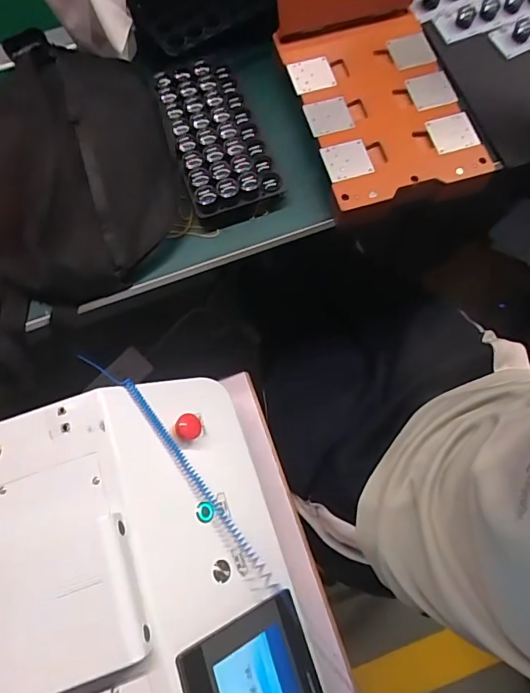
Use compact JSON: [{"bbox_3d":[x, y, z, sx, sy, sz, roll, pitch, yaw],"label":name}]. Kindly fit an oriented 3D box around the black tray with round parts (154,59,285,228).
[{"bbox_3d":[-0.054,-0.237,0.511,0.100,0.028,0.199,-17,74,-4],"label":"black tray with round parts"}]

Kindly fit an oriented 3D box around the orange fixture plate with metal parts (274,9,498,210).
[{"bbox_3d":[0.130,-0.274,0.509,0.168,0.014,0.235,-17,74,-4],"label":"orange fixture plate with metal parts"}]

